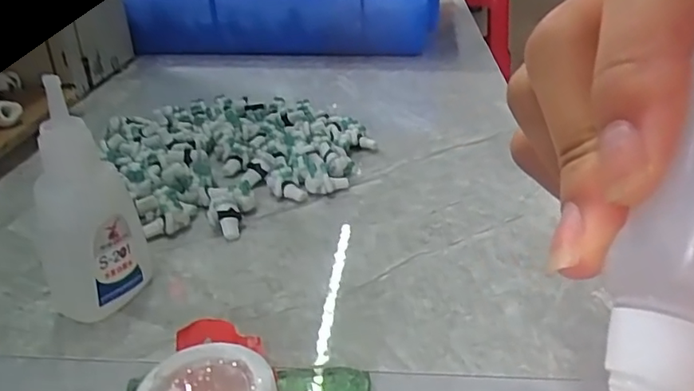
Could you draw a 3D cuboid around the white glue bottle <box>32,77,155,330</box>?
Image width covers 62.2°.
[{"bbox_3d":[-0.083,0.004,0.184,0.017,0.075,0.028,7,30,13],"label":"white glue bottle"}]

